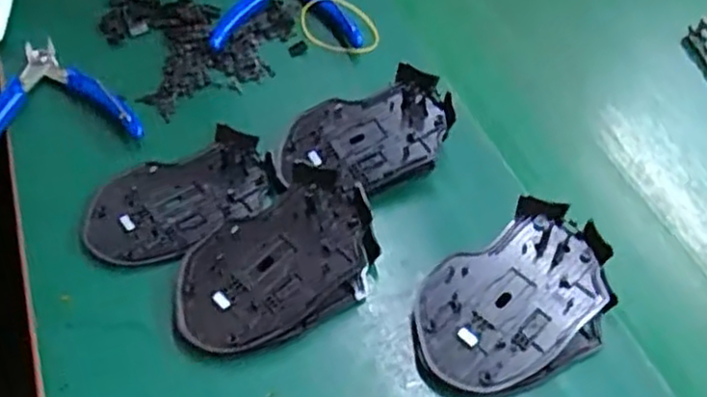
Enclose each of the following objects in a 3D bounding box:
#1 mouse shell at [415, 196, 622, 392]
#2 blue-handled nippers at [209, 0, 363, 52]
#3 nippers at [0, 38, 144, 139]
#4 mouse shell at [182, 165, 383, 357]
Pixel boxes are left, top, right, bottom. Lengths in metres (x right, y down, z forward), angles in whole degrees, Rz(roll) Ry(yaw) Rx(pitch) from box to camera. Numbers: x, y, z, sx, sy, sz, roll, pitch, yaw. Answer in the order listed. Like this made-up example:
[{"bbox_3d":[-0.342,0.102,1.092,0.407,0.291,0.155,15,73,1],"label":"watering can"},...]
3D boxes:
[{"bbox_3d":[0.085,0.054,0.378,0.113,0.036,0.080,-26,57,-27],"label":"mouse shell"},{"bbox_3d":[-0.057,-0.156,0.555,0.109,0.020,0.113,-3,49,-10],"label":"blue-handled nippers"},{"bbox_3d":[-0.206,-0.065,0.470,0.105,0.014,0.108,-16,53,-20],"label":"nippers"},{"bbox_3d":[-0.042,0.032,0.382,0.109,0.037,0.076,-23,55,-24],"label":"mouse shell"}]

